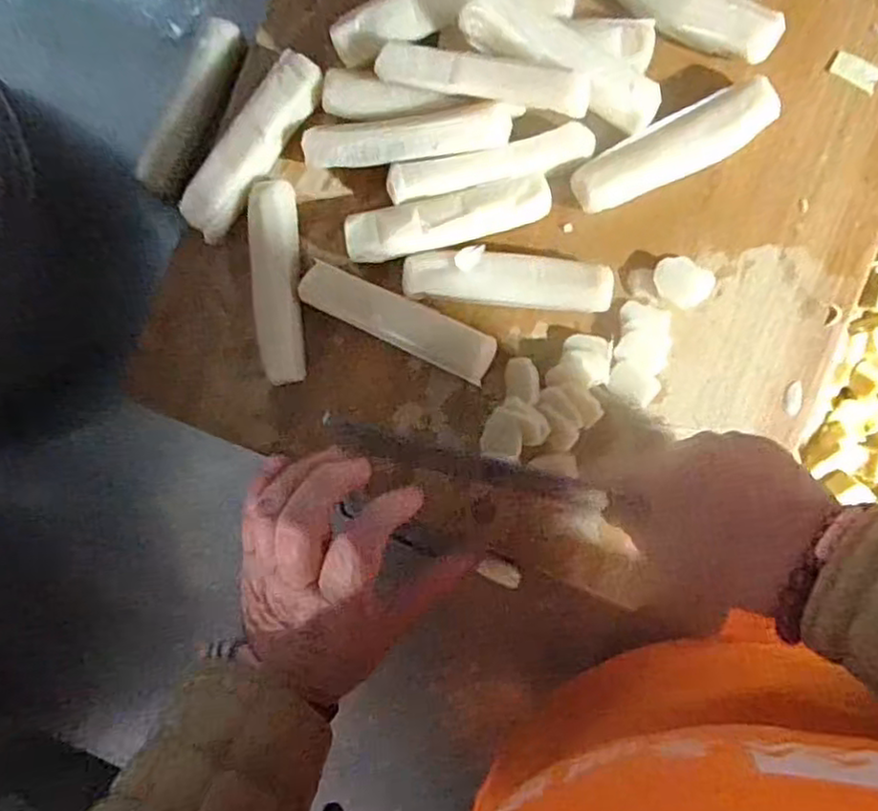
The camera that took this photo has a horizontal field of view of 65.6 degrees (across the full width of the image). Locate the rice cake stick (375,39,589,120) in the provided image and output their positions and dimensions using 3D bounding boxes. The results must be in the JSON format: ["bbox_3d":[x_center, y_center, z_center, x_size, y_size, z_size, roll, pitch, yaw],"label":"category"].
[{"bbox_3d":[0.024,-0.194,0.398,0.126,0.018,0.025,14,89,8],"label":"rice cake stick"}]

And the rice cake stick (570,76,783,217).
[{"bbox_3d":[0.145,-0.157,0.423,0.125,0.030,0.038,-25,84,6],"label":"rice cake stick"}]

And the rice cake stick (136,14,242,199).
[{"bbox_3d":[-0.174,-0.210,0.481,0.031,0.022,0.128,25,91,8],"label":"rice cake stick"}]

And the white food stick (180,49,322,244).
[{"bbox_3d":[-0.123,-0.171,0.452,0.036,0.030,0.130,35,93,8],"label":"white food stick"}]

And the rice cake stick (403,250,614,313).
[{"bbox_3d":[0.043,-0.079,0.432,0.128,0.032,0.032,6,88,8],"label":"rice cake stick"}]

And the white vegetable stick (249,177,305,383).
[{"bbox_3d":[-0.107,-0.081,0.451,0.031,0.029,0.132,-6,87,8],"label":"white vegetable stick"}]

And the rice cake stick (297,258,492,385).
[{"bbox_3d":[-0.026,-0.054,0.442,0.129,0.025,0.030,25,91,8],"label":"rice cake stick"}]

